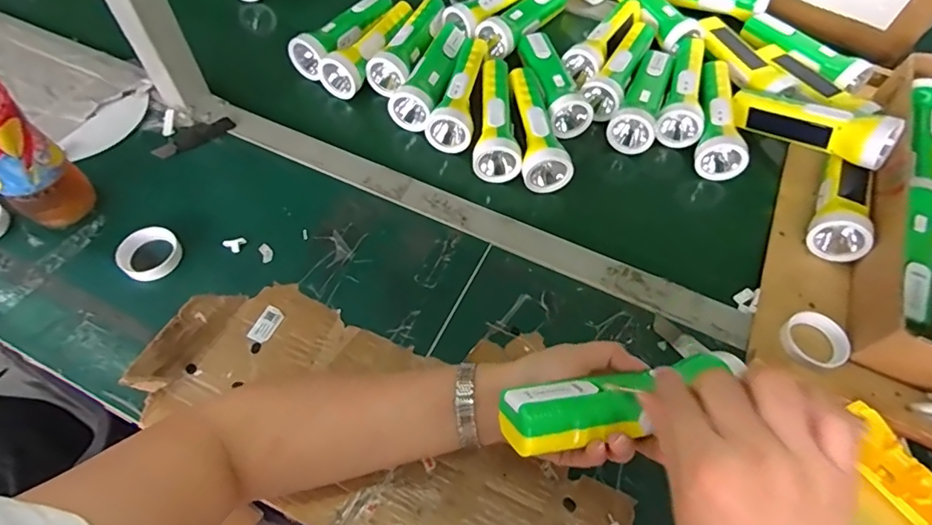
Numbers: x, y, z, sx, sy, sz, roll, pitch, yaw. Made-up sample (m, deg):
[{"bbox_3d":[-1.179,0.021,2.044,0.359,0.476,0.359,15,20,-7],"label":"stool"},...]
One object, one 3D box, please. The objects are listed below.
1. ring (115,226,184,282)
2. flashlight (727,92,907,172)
[{"bbox_3d":[-0.311,-0.009,0.493,0.054,0.012,0.054,1,58,-1],"label":"ring"},{"bbox_3d":[0.384,-0.154,0.567,0.058,0.053,0.164,-33,43,-17],"label":"flashlight"}]

